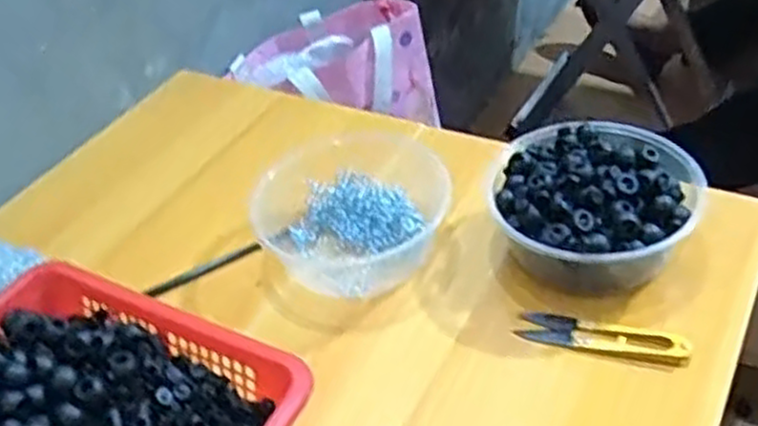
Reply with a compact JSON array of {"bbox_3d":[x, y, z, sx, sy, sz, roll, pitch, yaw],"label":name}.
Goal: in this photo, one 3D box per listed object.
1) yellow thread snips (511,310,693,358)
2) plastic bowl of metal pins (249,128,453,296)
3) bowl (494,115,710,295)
[{"bbox_3d":[0.142,0.076,0.491,0.105,0.012,0.027,7,43,17],"label":"yellow thread snips"},{"bbox_3d":[-0.023,-0.005,0.581,0.150,0.058,0.130,-9,41,-2],"label":"plastic bowl of metal pins"},{"bbox_3d":[0.147,-0.003,0.534,0.133,0.063,0.139,-4,41,4],"label":"bowl"}]

